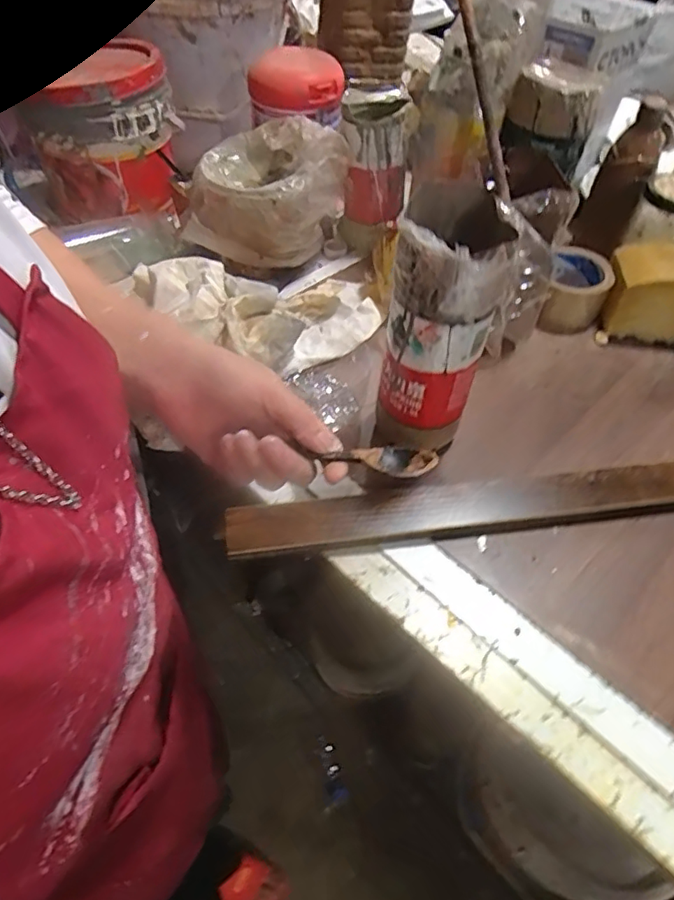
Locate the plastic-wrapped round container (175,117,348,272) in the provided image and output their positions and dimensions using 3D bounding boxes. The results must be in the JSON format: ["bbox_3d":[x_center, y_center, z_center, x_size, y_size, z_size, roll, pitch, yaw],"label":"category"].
[{"bbox_3d":[-0.090,-0.321,0.700,0.155,0.128,0.162,18,52,12],"label":"plastic-wrapped round container"}]

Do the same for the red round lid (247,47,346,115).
[{"bbox_3d":[-0.055,-0.495,0.744,0.122,0.024,0.103,9,75,-1],"label":"red round lid"}]

